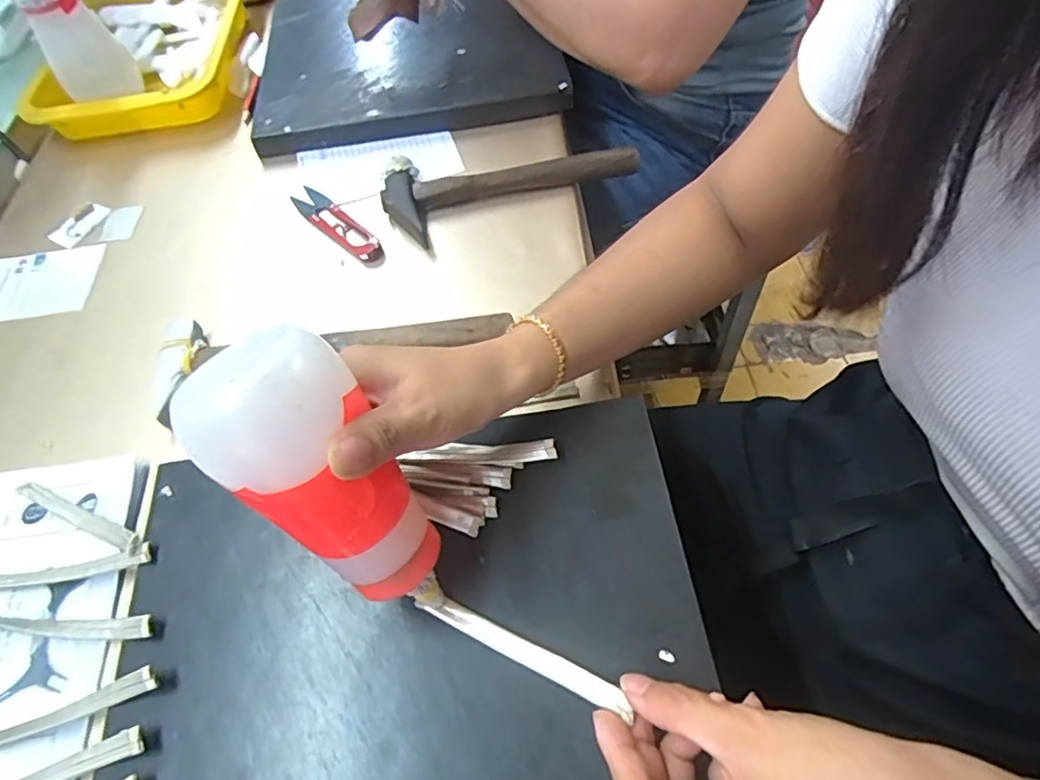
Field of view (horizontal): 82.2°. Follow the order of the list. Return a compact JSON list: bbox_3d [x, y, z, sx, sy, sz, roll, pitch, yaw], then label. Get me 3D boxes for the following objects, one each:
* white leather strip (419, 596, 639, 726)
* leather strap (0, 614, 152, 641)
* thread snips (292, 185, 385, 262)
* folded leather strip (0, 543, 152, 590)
[{"bbox_3d":[0.000,0.128,0.294,0.112,0.011,0.012,16,59,27],"label":"white leather strip"},{"bbox_3d":[-0.251,0.132,0.331,0.116,0.010,0.012,-5,56,16],"label":"leather strap"},{"bbox_3d":[-0.155,-0.141,0.504,0.026,0.019,0.112,-41,63,-18],"label":"thread snips"},{"bbox_3d":[-0.267,0.106,0.352,0.117,0.009,0.010,-13,56,10],"label":"folded leather strip"}]

